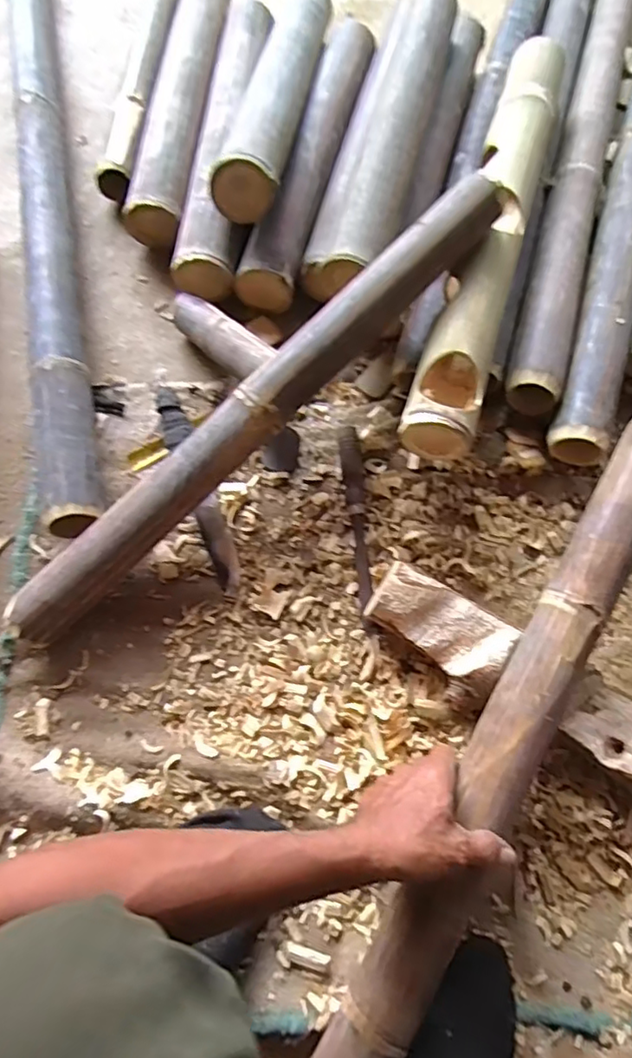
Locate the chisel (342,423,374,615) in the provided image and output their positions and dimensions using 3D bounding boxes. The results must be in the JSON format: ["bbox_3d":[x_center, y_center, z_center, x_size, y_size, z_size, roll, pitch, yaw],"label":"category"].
[{"bbox_3d":[0.047,-0.016,0.666,0.023,0.015,0.208,-3,70,-2],"label":"chisel"}]

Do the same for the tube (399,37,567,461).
[{"bbox_3d":[0.205,-0.337,0.696,0.074,0.068,0.562,17,71,5],"label":"tube"}]

